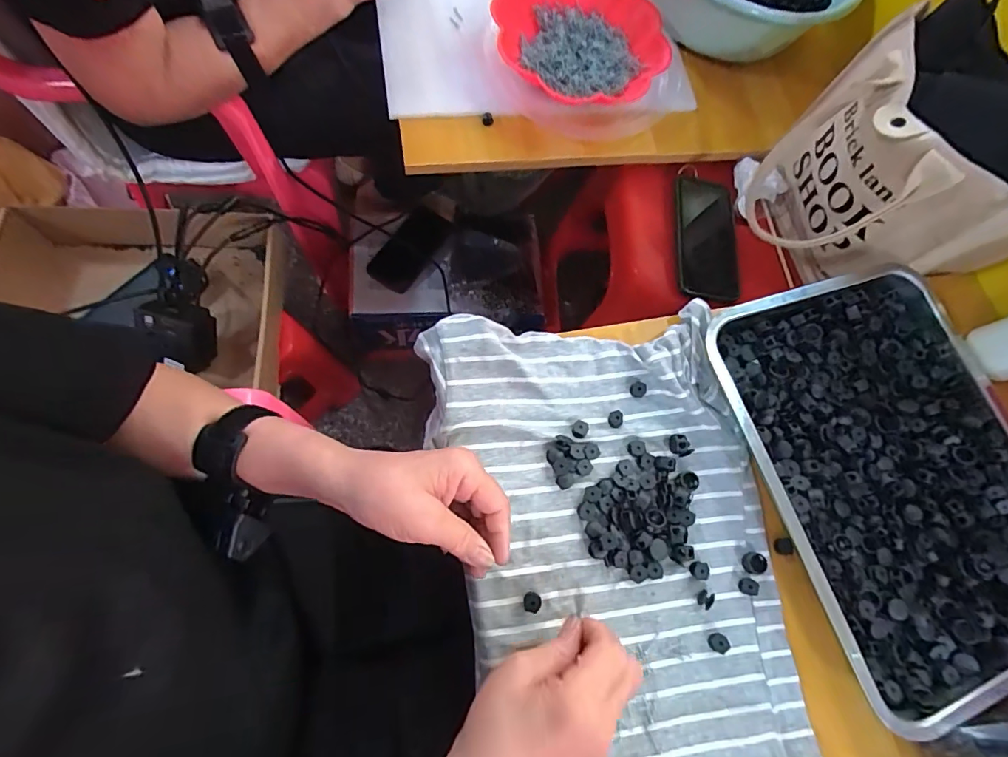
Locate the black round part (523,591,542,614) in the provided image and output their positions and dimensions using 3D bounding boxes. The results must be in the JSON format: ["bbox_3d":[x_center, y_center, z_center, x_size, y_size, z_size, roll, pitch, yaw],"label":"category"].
[{"bbox_3d":[0.022,0.172,0.369,0.013,0.007,0.015,6,73,-5],"label":"black round part"}]

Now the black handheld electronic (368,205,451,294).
[{"bbox_3d":[-0.157,-0.224,0.834,0.085,0.017,0.158,34,72,4],"label":"black handheld electronic"}]

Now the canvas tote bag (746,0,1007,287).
[{"bbox_3d":[0.383,-0.209,0.498,0.206,0.215,0.216,-9,74,-9],"label":"canvas tote bag"}]

